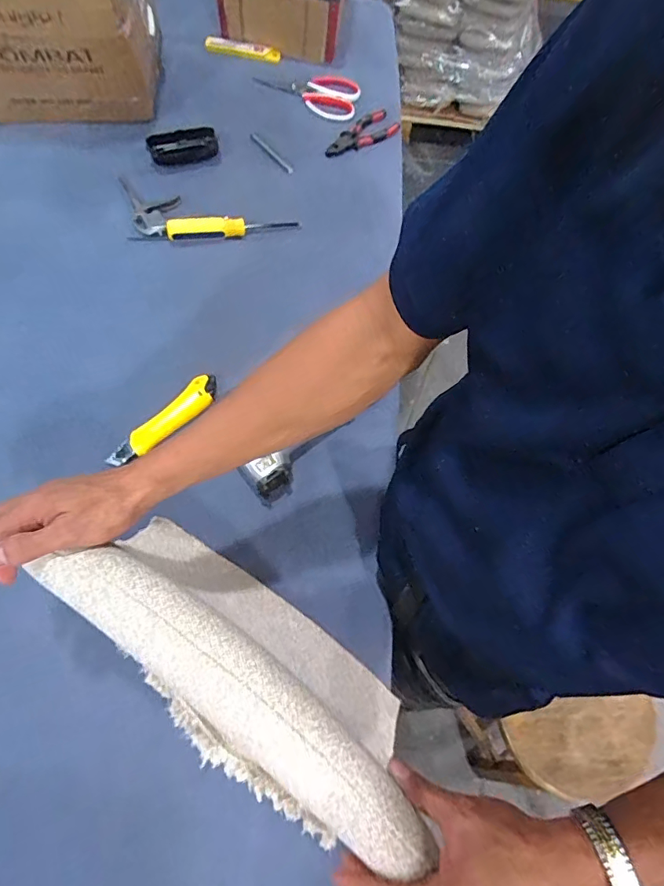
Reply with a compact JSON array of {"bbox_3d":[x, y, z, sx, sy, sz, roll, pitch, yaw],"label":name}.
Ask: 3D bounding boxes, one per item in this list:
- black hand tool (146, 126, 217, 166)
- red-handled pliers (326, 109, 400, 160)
[{"bbox_3d":[-0.239,-0.476,0.774,0.106,0.025,0.047,-11,70,-9],"label":"black hand tool"},{"bbox_3d":[0.048,-0.533,0.832,0.151,0.014,0.054,-31,75,-15],"label":"red-handled pliers"}]

